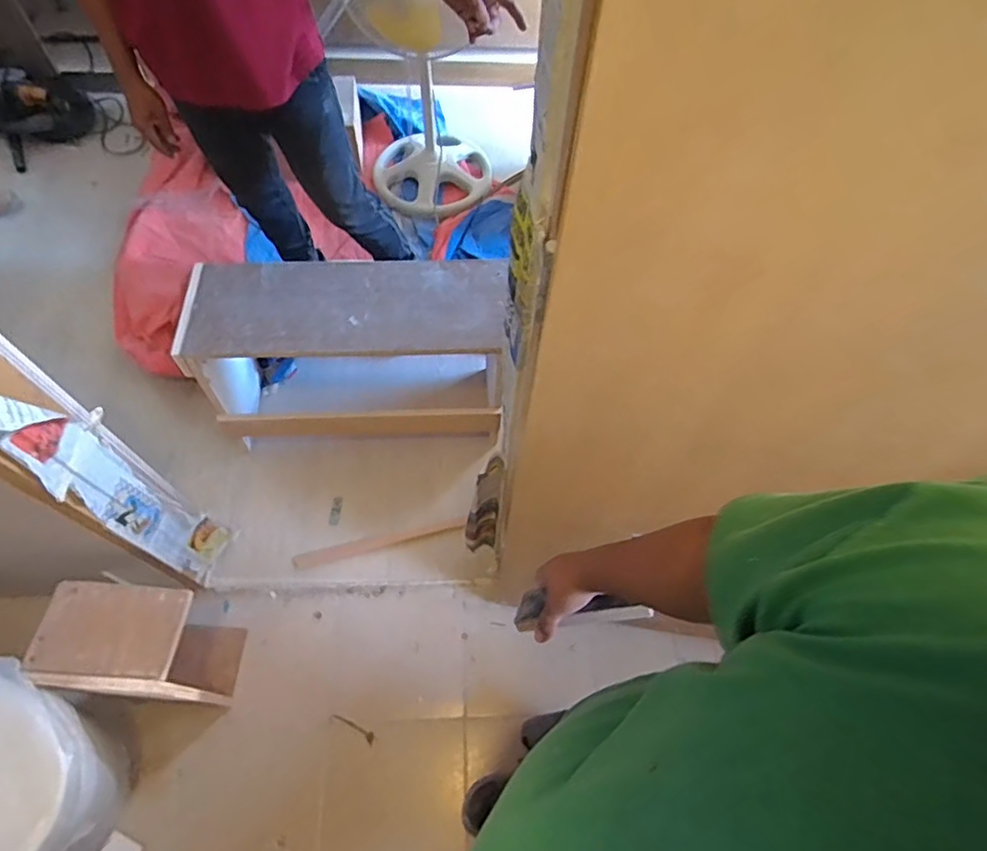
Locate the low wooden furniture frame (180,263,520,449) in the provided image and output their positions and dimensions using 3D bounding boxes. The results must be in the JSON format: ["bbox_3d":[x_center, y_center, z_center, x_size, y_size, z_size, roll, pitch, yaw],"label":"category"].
[{"bbox_3d":[-0.351,-0.157,1.442,0.670,0.453,0.291,-2,61,-3],"label":"low wooden furniture frame"}]

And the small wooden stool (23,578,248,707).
[{"bbox_3d":[-0.675,0.445,1.166,0.226,0.387,0.173,4,61,0],"label":"small wooden stool"}]

